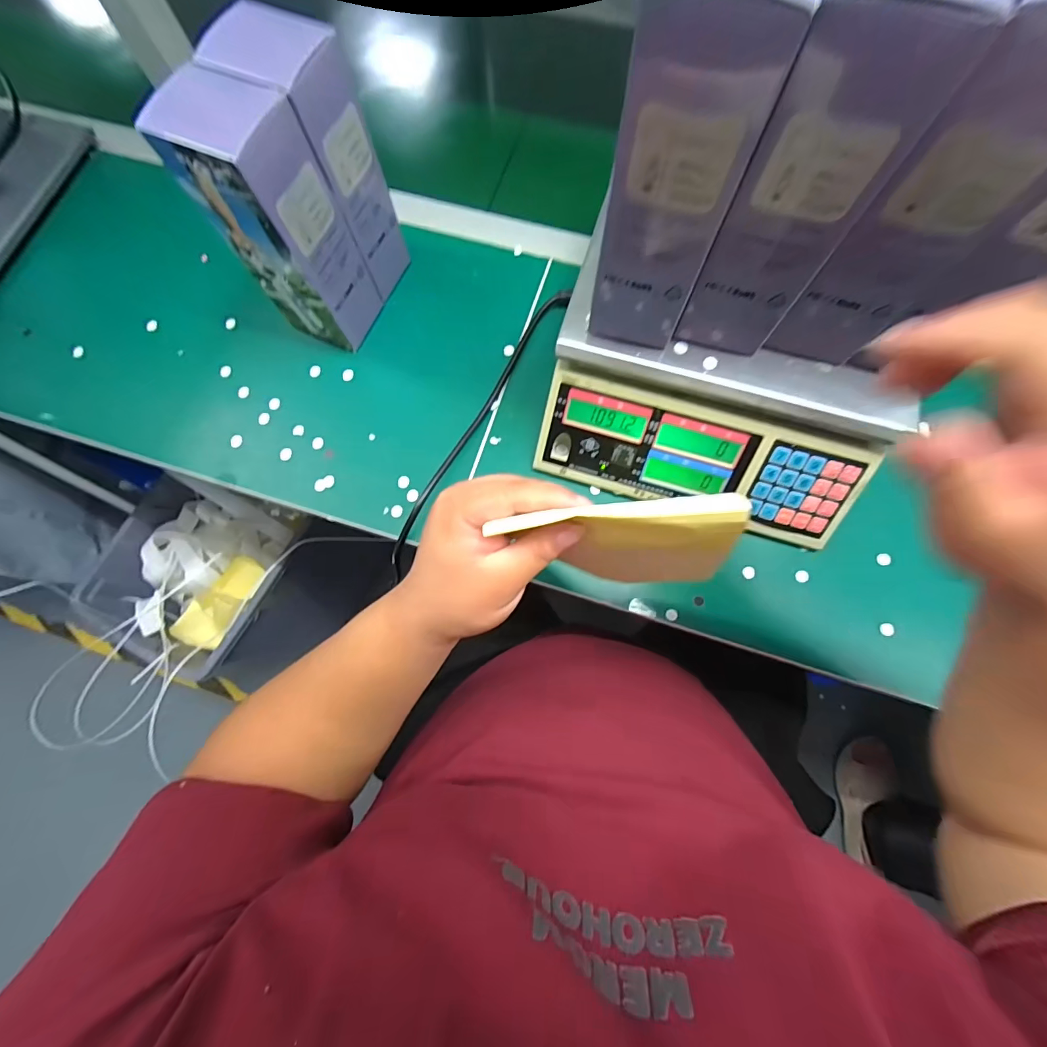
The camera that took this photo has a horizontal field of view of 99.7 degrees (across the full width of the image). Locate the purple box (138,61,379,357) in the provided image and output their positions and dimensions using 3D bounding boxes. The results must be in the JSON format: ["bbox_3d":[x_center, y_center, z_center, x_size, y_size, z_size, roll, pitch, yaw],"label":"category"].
[{"bbox_3d":[-0.207,-0.250,0.386,0.088,0.202,0.073,22,77,6],"label":"purple box"}]

